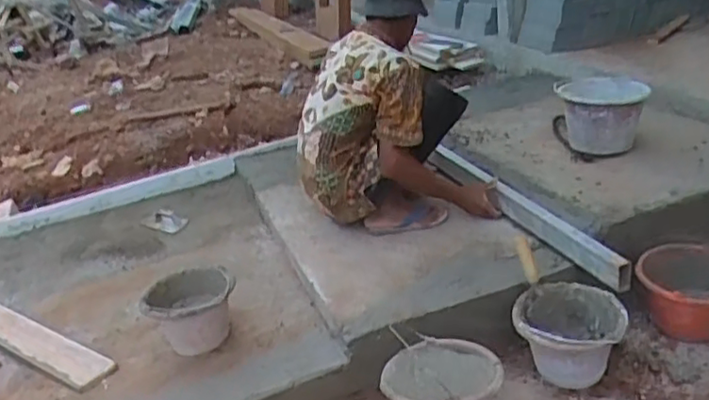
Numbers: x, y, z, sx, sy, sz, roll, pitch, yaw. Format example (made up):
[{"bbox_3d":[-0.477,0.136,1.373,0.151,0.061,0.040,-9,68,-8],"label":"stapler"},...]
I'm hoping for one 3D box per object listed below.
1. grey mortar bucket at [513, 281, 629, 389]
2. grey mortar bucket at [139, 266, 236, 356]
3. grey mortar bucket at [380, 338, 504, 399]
[{"bbox_3d":[0.503,0.326,1.521,0.227,0.197,0.227,-4,23,8],"label":"grey mortar bucket"},{"bbox_3d":[-0.464,0.318,1.844,0.243,0.146,0.250,-10,22,-6],"label":"grey mortar bucket"},{"bbox_3d":[0.202,0.446,1.454,0.251,0.191,0.222,-1,23,14],"label":"grey mortar bucket"}]

